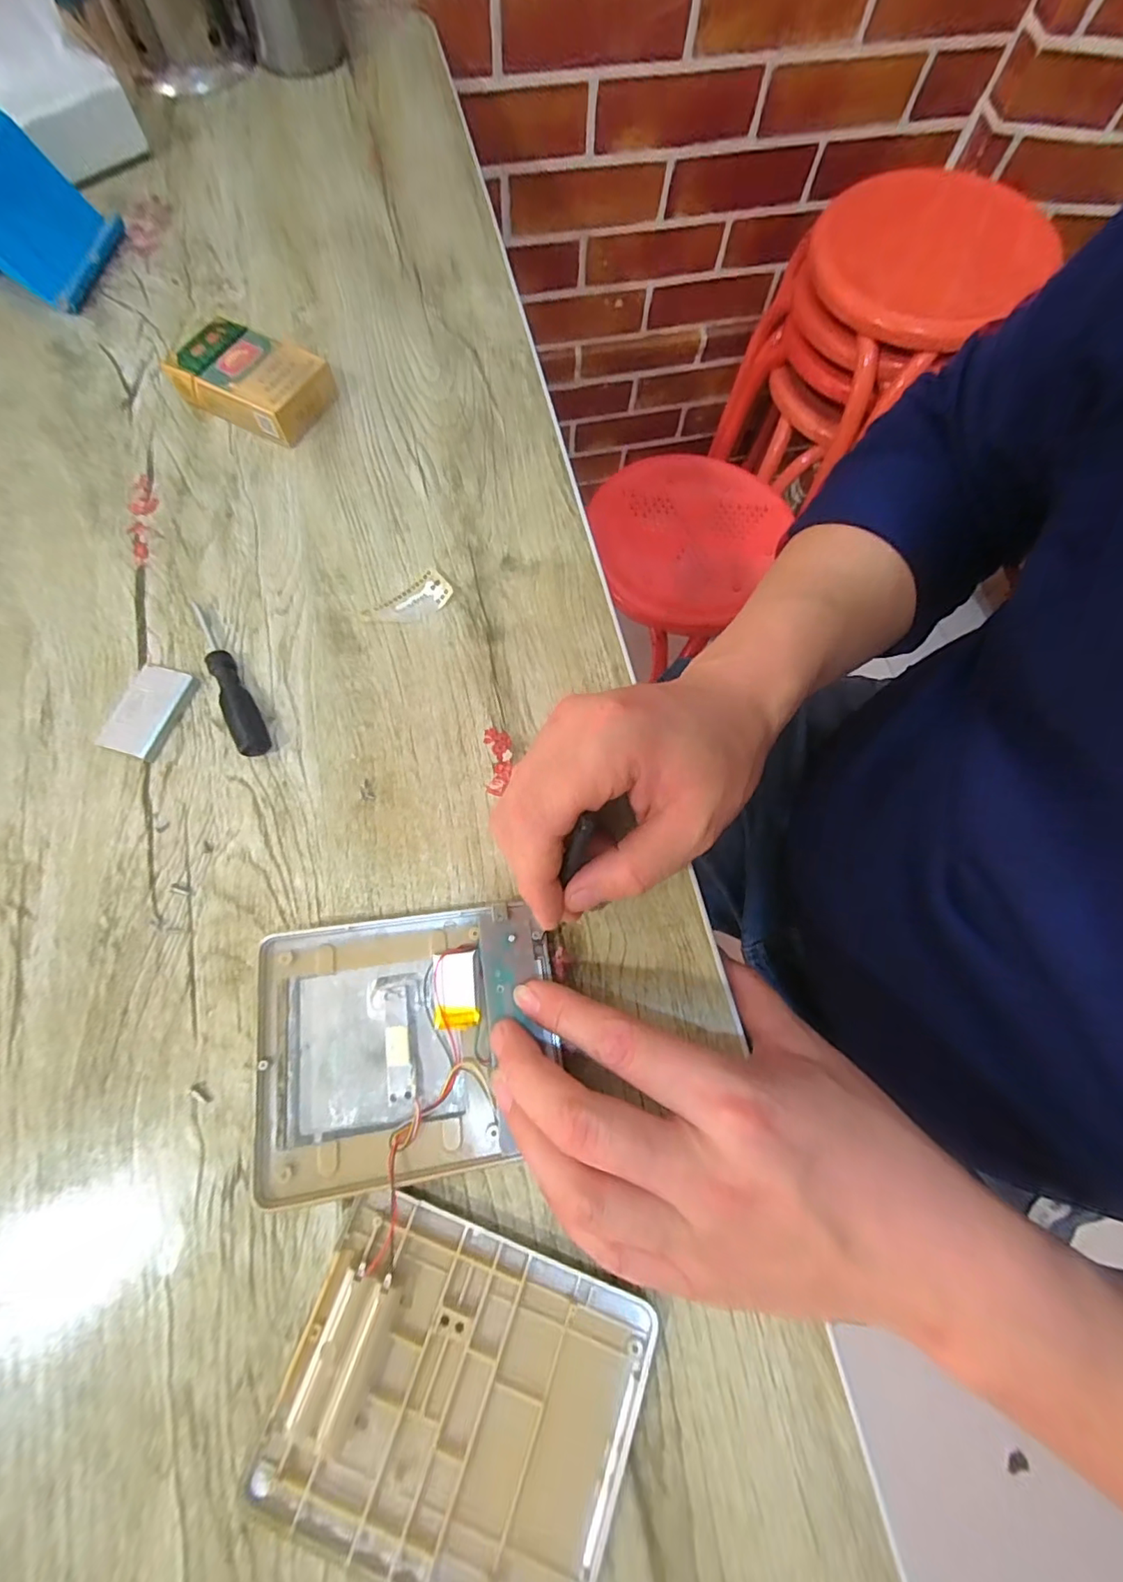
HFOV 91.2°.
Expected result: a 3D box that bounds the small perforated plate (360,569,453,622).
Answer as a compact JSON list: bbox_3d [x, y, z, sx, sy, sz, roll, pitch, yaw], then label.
[{"bbox_3d":[-0.087,-0.108,0.316,0.050,0.006,0.025,-41,77,-14],"label":"small perforated plate"}]

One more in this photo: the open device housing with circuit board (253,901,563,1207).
[{"bbox_3d":[-0.065,0.108,0.239,0.121,0.017,0.103,-7,72,-4],"label":"open device housing with circuit board"}]

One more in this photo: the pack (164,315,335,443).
[{"bbox_3d":[-0.198,-0.260,0.352,0.089,0.027,0.057,25,73,6],"label":"pack"}]

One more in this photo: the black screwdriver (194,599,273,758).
[{"bbox_3d":[-0.182,-0.062,0.295,0.015,0.012,0.104,-30,75,-11],"label":"black screwdriver"}]

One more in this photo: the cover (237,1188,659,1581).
[{"bbox_3d":[-0.037,0.226,0.203,0.126,0.012,0.104,19,72,5],"label":"cover"}]

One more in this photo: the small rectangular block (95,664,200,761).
[{"bbox_3d":[-0.219,-0.043,0.291,0.031,0.006,0.050,17,72,4],"label":"small rectangular block"}]

